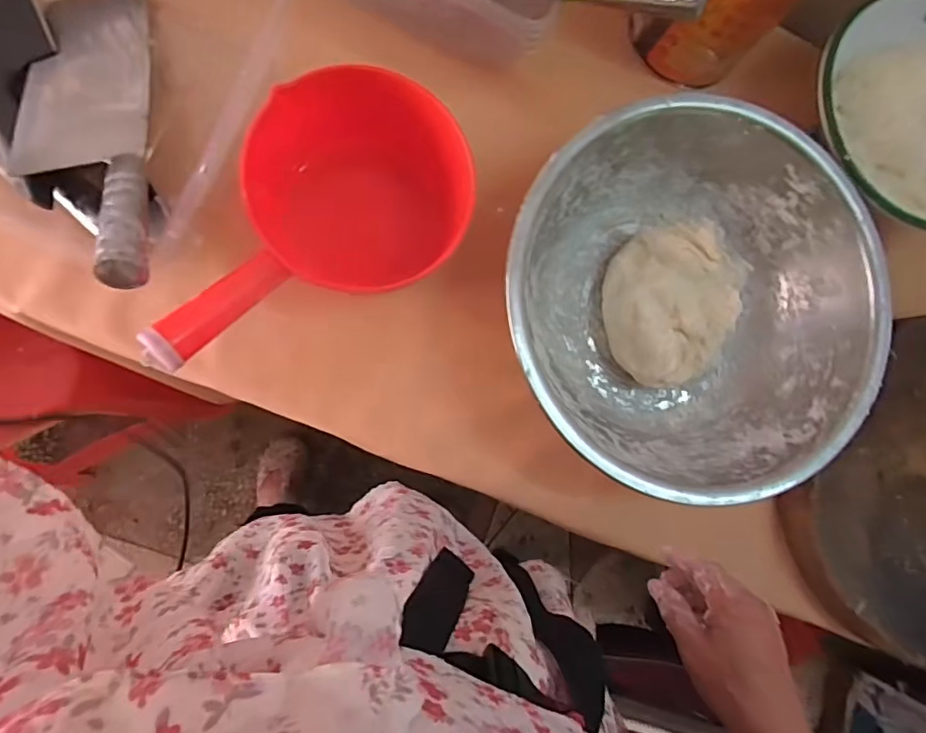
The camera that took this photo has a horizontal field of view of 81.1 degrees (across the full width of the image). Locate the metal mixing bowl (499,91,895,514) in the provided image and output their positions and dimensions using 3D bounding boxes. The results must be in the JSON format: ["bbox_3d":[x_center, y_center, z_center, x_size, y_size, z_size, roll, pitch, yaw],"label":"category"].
[{"bbox_3d":[0.199,-0.057,0.506,0.329,0.109,0.325,1,86,-9],"label":"metal mixing bowl"}]

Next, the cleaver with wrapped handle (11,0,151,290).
[{"bbox_3d":[-0.285,-0.187,0.415,0.108,0.022,0.313,-19,64,-9],"label":"cleaver with wrapped handle"}]

